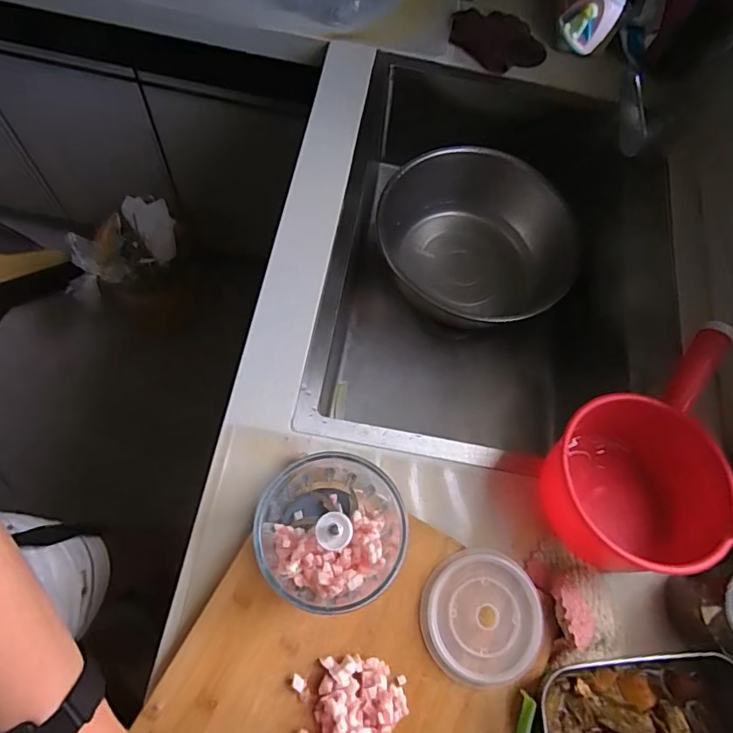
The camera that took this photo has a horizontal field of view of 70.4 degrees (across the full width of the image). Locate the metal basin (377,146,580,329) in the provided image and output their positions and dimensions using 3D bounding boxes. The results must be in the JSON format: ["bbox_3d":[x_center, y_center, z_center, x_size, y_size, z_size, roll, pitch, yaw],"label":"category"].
[{"bbox_3d":[0.167,-0.197,0.848,0.319,0.129,0.270,30,68,5],"label":"metal basin"}]

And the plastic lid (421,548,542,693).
[{"bbox_3d":[0.107,0.230,0.482,0.110,0.008,0.111,3,68,-6],"label":"plastic lid"}]

